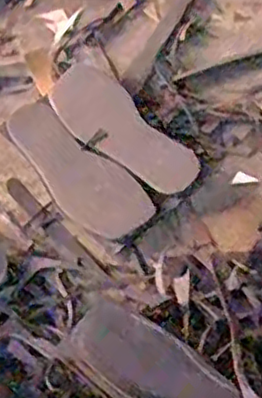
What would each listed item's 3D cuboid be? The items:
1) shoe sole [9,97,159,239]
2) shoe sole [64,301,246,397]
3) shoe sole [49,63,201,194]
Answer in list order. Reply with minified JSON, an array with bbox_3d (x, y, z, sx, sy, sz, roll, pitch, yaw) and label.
[{"bbox_3d":[-0.072,-0.039,0.842,0.083,0.012,0.232,-37,60,-20],"label":"shoe sole"},{"bbox_3d":[0.048,0.183,0.651,0.238,0.018,0.085,35,50,17],"label":"shoe sole"},{"bbox_3d":[-0.018,-0.092,0.860,0.084,0.025,0.235,-38,64,-19],"label":"shoe sole"}]

